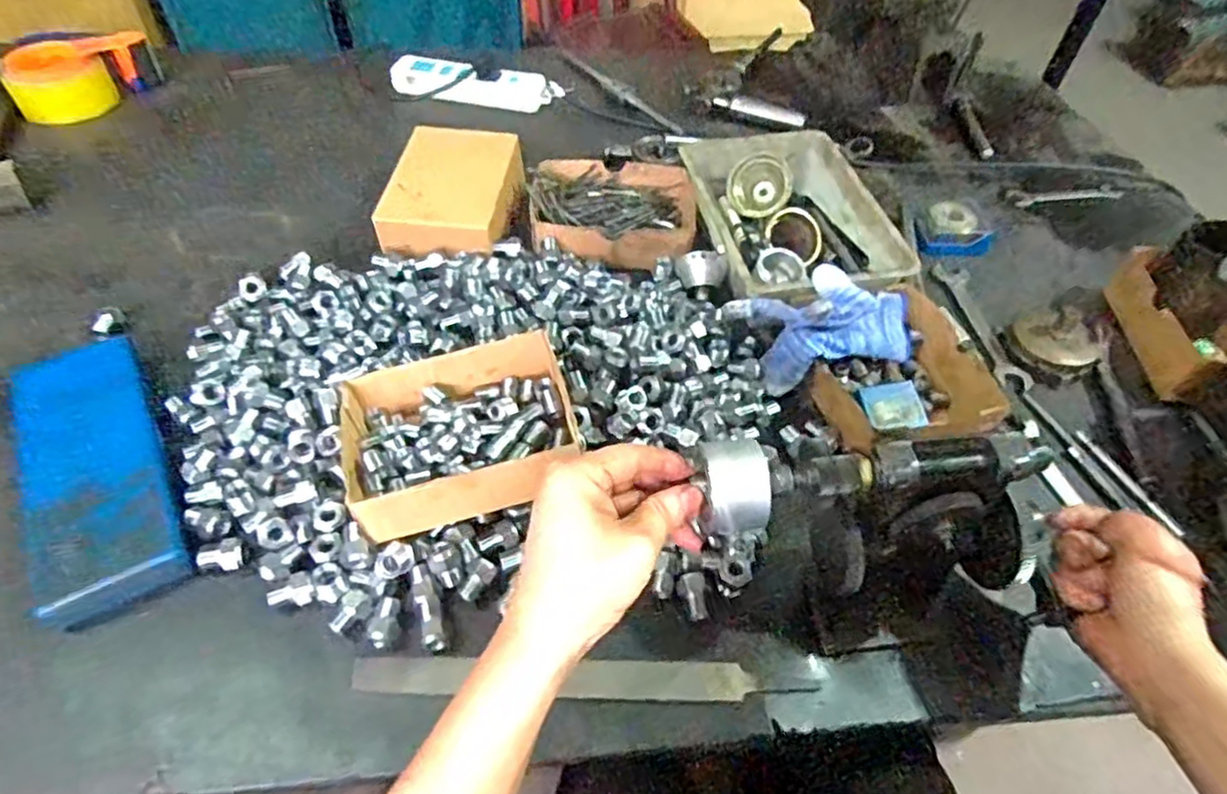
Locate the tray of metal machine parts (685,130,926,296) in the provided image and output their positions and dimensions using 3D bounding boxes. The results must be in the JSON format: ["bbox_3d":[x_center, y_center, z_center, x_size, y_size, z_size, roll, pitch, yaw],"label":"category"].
[{"bbox_3d":[0.176,-0.186,0.717,0.174,0.065,0.255,-6,51,-9],"label":"tray of metal machine parts"}]

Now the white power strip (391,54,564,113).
[{"bbox_3d":[-0.185,-0.423,0.916,0.226,0.028,0.049,12,50,6],"label":"white power strip"}]

